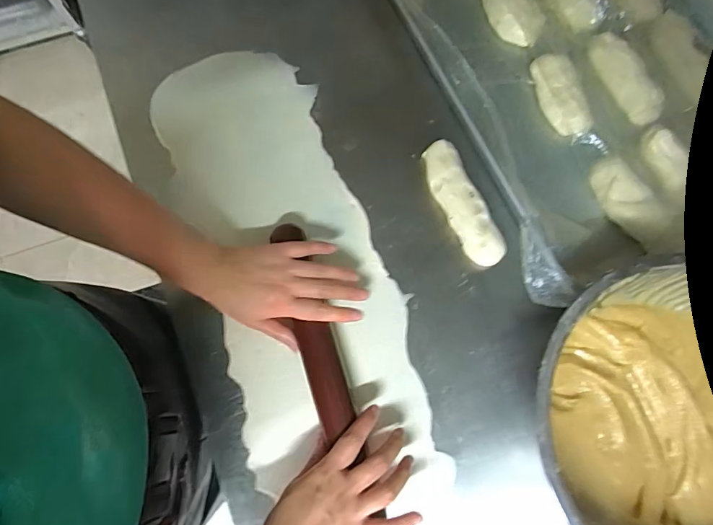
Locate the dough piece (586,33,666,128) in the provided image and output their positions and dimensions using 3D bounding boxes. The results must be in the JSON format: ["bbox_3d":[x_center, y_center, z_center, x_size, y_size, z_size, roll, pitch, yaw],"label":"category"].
[{"bbox_3d":[0.344,-0.240,0.553,0.051,0.025,0.135,-28,80,-9],"label":"dough piece"}]

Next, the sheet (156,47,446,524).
[{"bbox_3d":[-0.076,0.001,0.493,0.203,0.014,0.562,-18,78,-8],"label":"sheet"}]

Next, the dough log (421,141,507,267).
[{"bbox_3d":[0.125,-0.071,0.506,0.045,0.026,0.157,-26,80,-8],"label":"dough log"}]

